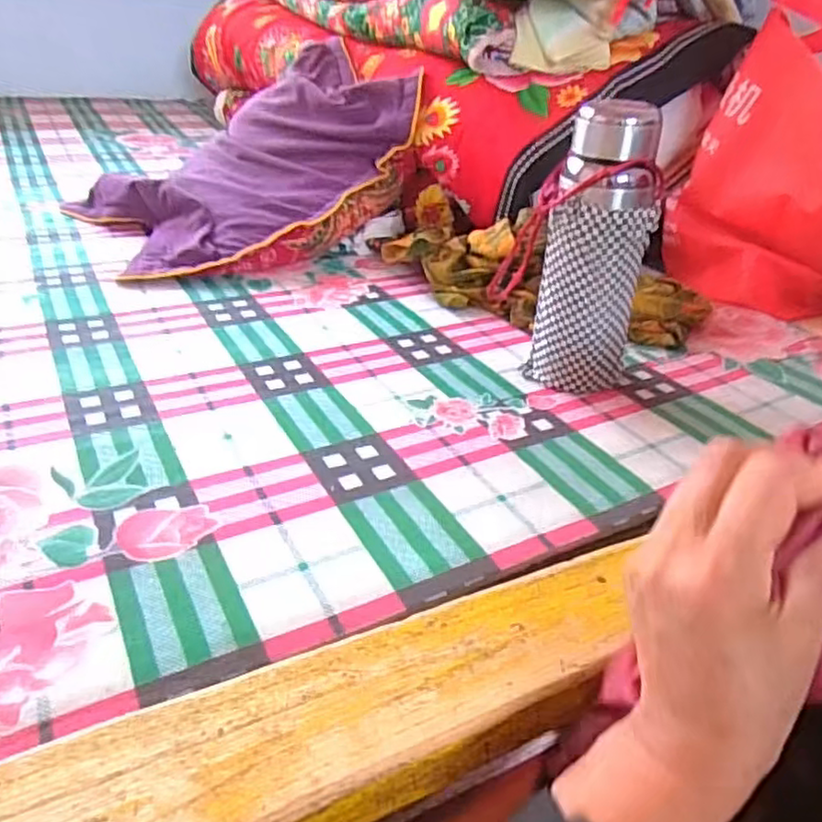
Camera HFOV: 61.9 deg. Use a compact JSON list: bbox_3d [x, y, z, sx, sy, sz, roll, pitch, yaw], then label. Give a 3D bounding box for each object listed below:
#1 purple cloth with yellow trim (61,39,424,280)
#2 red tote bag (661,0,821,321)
[{"bbox_3d":[-0.203,-0.337,0.903,0.415,0.188,0.323,-19,39,-32],"label":"purple cloth with yellow trim"},{"bbox_3d":[0.436,-0.272,0.755,0.178,0.303,0.203,-17,37,-29],"label":"red tote bag"}]

